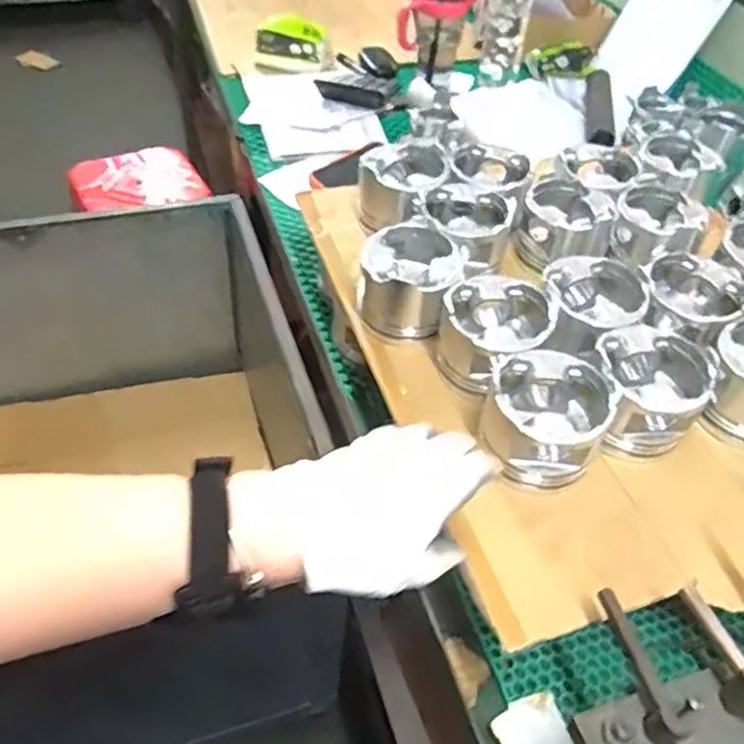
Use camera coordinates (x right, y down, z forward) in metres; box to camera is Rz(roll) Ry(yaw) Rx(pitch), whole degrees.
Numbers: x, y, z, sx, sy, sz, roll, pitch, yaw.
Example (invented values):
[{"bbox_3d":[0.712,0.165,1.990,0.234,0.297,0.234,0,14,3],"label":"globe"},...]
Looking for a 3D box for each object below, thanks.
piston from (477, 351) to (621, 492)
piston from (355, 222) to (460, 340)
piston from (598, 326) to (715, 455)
[{"bbox_3d":[0.145,0.040,0.581,0.094,0.085,0.091,3,47,-3],"label":"piston"},{"bbox_3d":[0.038,-0.091,0.691,0.094,0.070,0.103,11,47,5],"label":"piston"},{"bbox_3d":[0.250,0.017,0.613,0.094,0.080,0.095,3,47,-3],"label":"piston"}]

